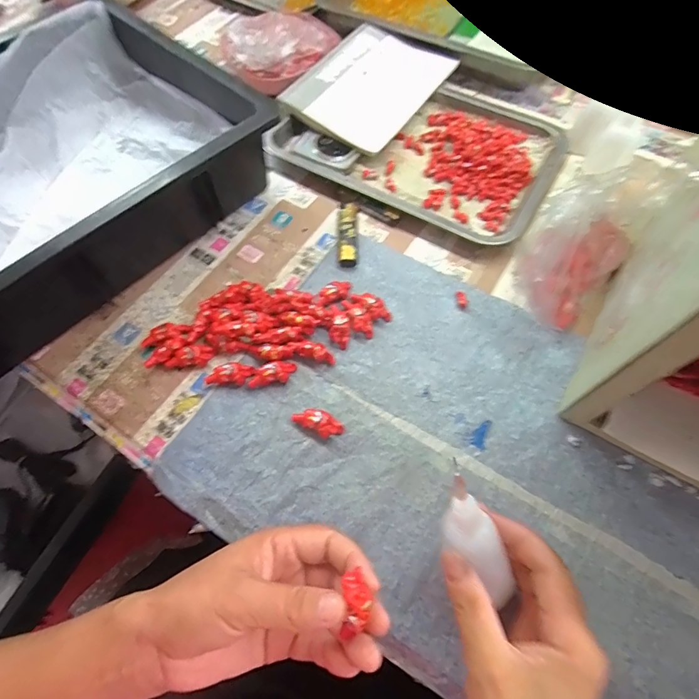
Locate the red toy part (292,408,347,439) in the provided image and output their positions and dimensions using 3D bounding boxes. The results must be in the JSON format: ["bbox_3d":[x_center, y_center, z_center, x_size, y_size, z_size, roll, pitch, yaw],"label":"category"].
[{"bbox_3d":[-0.025,0.060,0.337,0.041,0.014,0.019,27,67,13],"label":"red toy part"}]

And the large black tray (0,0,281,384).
[{"bbox_3d":[-0.330,-0.148,0.395,0.322,0.097,0.449,36,69,17],"label":"large black tray"}]

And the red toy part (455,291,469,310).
[{"bbox_3d":[0.108,-0.048,0.395,0.009,0.007,0.018,-16,66,-5],"label":"red toy part"}]

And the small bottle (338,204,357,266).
[{"bbox_3d":[-0.001,-0.119,0.427,0.019,0.012,0.078,1,64,1],"label":"small bottle"}]

